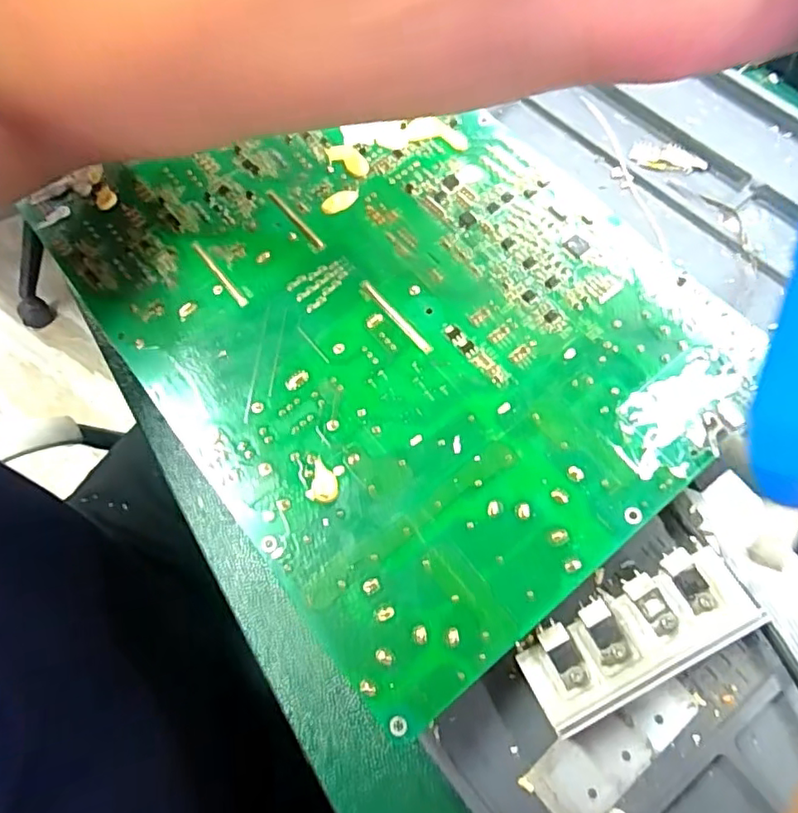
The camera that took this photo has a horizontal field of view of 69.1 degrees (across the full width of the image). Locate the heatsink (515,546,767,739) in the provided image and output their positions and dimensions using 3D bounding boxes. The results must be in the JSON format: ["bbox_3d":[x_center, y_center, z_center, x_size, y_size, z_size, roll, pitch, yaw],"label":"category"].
[{"bbox_3d":[0.091,0.087,0.225,0.089,0.025,0.035,-29,68,-4],"label":"heatsink"}]

